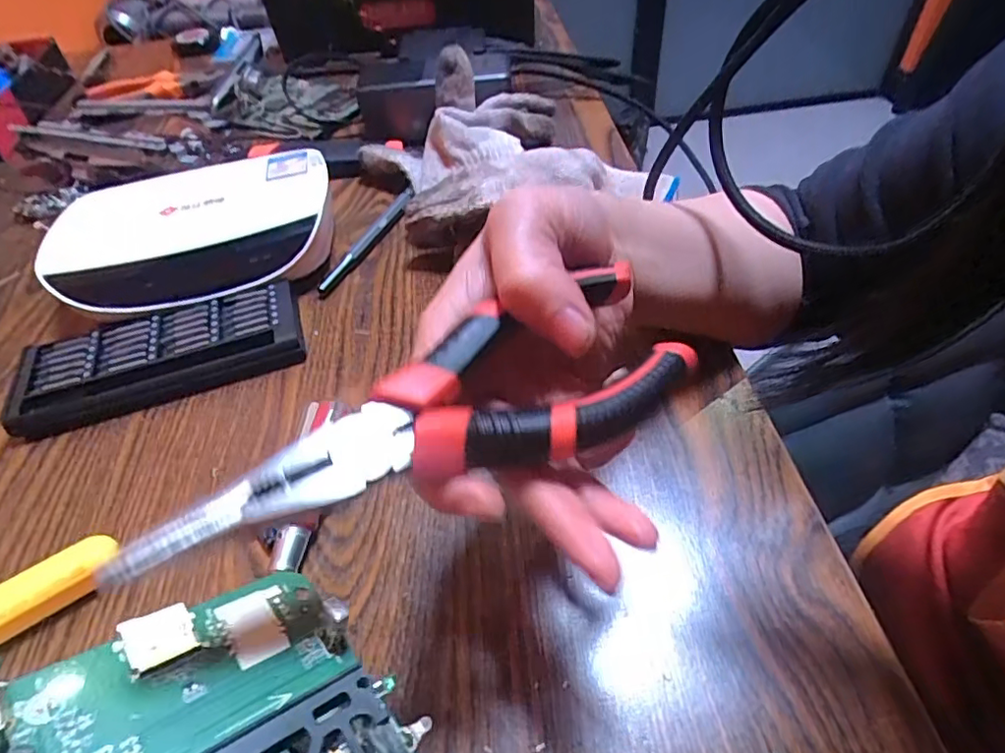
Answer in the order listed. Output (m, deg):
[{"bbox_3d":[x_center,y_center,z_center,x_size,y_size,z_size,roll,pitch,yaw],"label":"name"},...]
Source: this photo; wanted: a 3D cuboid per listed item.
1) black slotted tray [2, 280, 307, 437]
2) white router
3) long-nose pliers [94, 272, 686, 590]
[{"bbox_3d":[-0.199,-0.013,0.334,0.155,0.021,0.063,-16,49,-11],"label":"black slotted tray"},{"bbox_3d":[-0.206,-0.101,0.392,0.179,0.036,0.131,-15,48,-9],"label":"white router"},{"bbox_3d":[-0.014,0.018,0.154,0.153,0.018,0.049,-31,82,-24],"label":"long-nose pliers"}]

